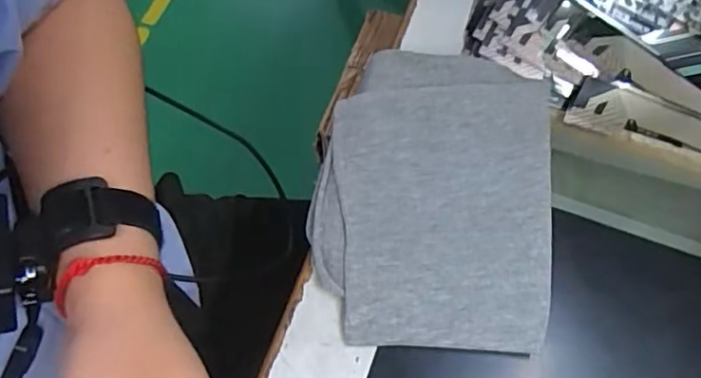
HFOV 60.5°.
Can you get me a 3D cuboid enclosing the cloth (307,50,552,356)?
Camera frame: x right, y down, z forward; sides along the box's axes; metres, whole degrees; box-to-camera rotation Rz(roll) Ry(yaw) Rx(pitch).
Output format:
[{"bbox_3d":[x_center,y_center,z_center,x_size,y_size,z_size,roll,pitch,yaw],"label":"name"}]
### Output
[{"bbox_3d":[0.042,-0.001,0.303,0.113,0.017,0.156,6,67,1],"label":"cloth"}]

